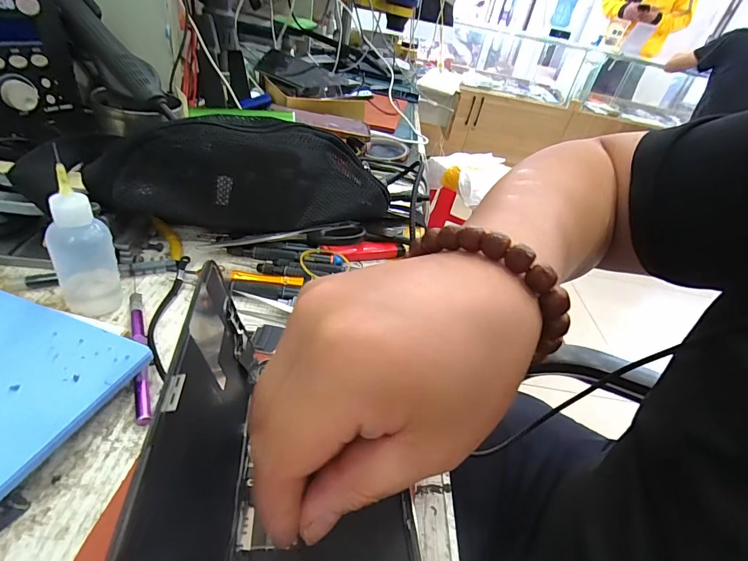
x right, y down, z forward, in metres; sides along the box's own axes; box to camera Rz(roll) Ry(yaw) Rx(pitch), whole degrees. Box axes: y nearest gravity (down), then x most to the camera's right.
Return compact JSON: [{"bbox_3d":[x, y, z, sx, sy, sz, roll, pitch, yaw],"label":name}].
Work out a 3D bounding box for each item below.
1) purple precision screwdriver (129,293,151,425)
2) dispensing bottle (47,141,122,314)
[{"bbox_3d":[-0.154,0.046,0.258,0.008,0.010,0.116,-10,41,-27],"label":"purple precision screwdriver"},{"bbox_3d":[-0.196,-0.024,0.257,0.028,0.104,0.030,12,36,-1],"label":"dispensing bottle"}]

